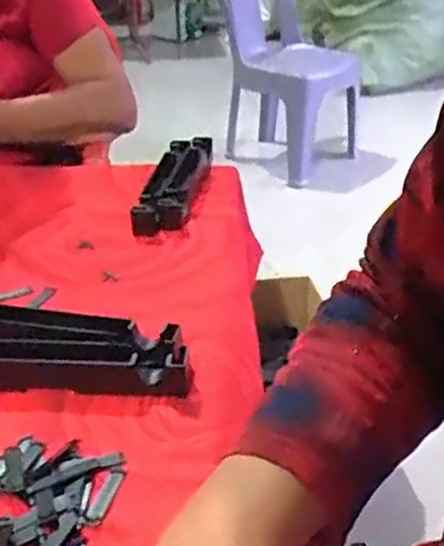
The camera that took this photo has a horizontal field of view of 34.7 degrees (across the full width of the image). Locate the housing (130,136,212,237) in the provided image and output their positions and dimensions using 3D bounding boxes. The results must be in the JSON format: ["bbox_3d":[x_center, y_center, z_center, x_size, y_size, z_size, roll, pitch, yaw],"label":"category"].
[{"bbox_3d":[-0.050,-0.102,0.776,0.047,0.026,0.223,4,30,8],"label":"housing"}]

